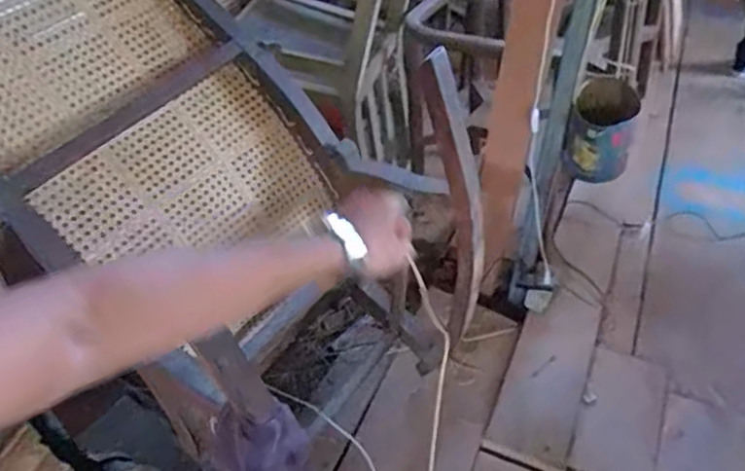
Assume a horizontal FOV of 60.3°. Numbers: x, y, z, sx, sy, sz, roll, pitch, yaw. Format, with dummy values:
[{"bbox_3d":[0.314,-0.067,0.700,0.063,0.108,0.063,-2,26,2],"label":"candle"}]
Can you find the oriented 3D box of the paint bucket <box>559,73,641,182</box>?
[{"bbox_3d":[0.567,-0.255,1.593,0.162,0.225,0.180,14,43,14],"label":"paint bucket"}]

